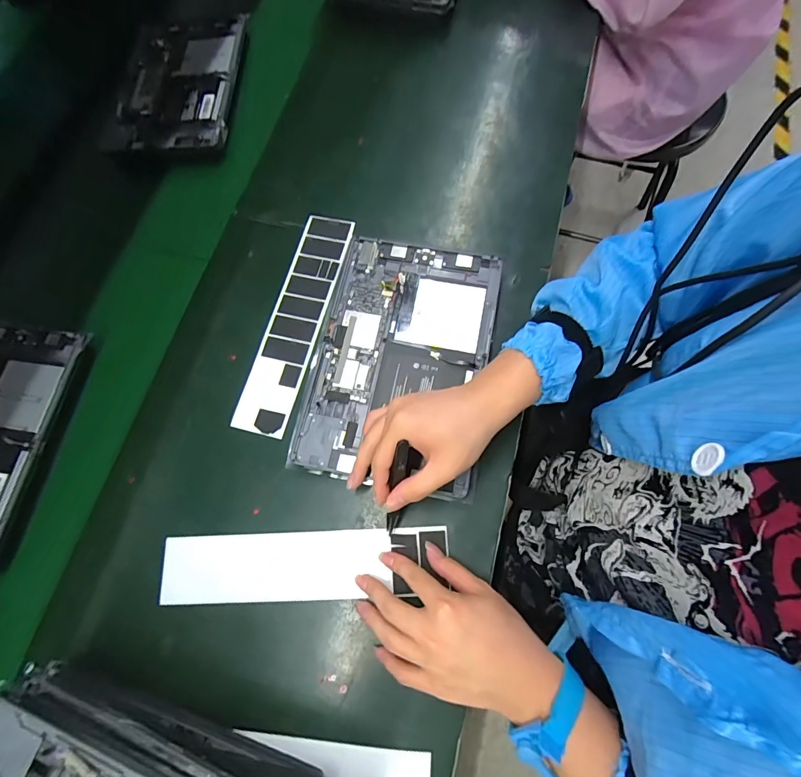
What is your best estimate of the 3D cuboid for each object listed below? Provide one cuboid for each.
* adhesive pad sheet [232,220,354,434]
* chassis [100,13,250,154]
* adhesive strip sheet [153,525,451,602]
[{"bbox_3d":[-0.117,-0.079,0.460,0.057,0.006,0.265,14,73,7],"label":"adhesive pad sheet"},{"bbox_3d":[-0.308,-0.418,0.563,0.172,0.021,0.246,4,72,3],"label":"chassis"},{"bbox_3d":[-0.093,0.164,0.384,0.266,0.009,0.059,-4,66,6],"label":"adhesive strip sheet"}]

